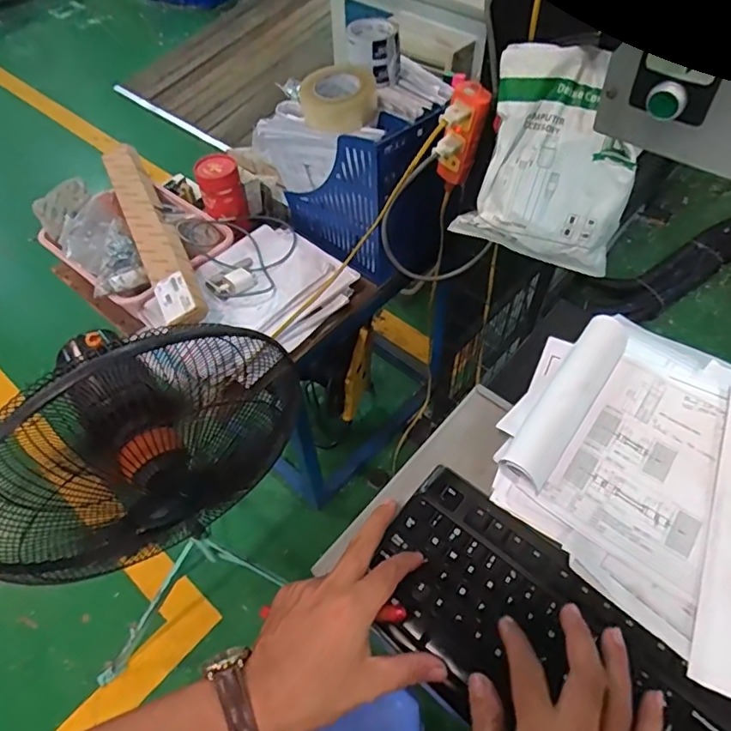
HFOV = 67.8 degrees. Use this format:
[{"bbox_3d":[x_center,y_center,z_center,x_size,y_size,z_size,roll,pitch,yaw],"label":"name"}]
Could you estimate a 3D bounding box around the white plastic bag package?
[{"bbox_3d":[0.258,-0.259,0.715,0.228,0.257,0.045,18,30,4],"label":"white plastic bag package"}]

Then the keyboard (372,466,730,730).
[{"bbox_3d":[0.193,0.258,0.406,0.439,0.018,0.150,37,63,25],"label":"keyboard"}]

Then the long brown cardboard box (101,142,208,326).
[{"bbox_3d":[-0.427,-0.274,1.081,0.081,0.046,0.592,-24,56,-15],"label":"long brown cardboard box"}]

